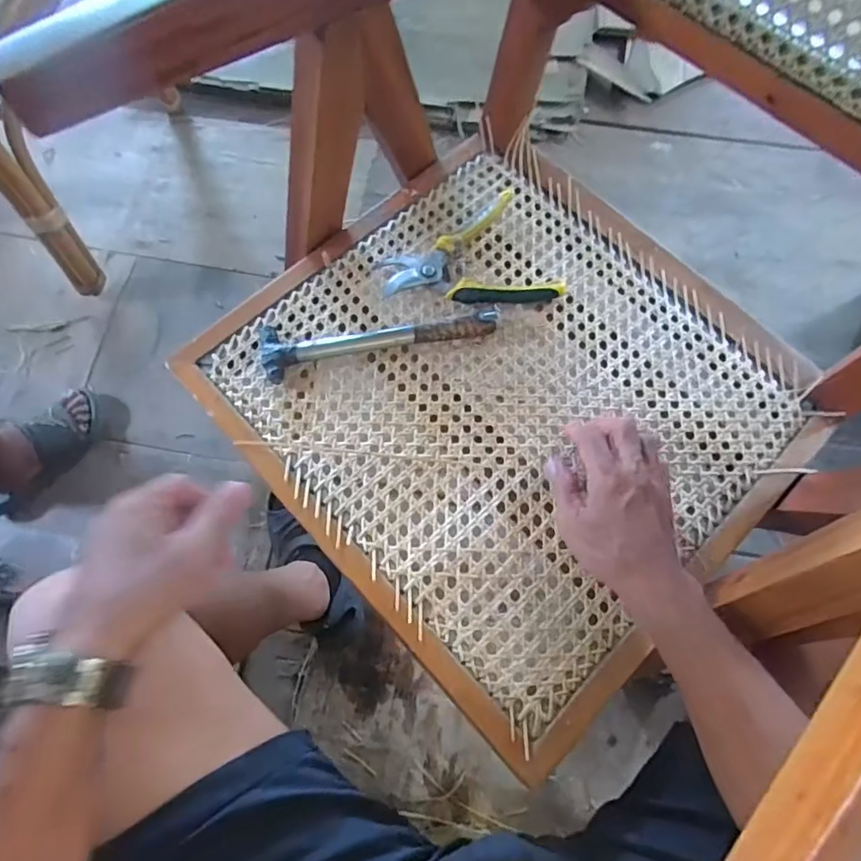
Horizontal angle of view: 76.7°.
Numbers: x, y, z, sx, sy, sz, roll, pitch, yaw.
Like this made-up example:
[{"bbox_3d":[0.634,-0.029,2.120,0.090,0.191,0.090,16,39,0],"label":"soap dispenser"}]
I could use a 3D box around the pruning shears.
[{"bbox_3d":[0.041,-0.169,0.572,0.174,0.020,0.135,-27,71,-11],"label":"pruning shears"}]

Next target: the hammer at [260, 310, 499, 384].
[{"bbox_3d":[-0.050,-0.095,0.541,0.232,0.023,0.056,-9,68,-4],"label":"hammer"}]

